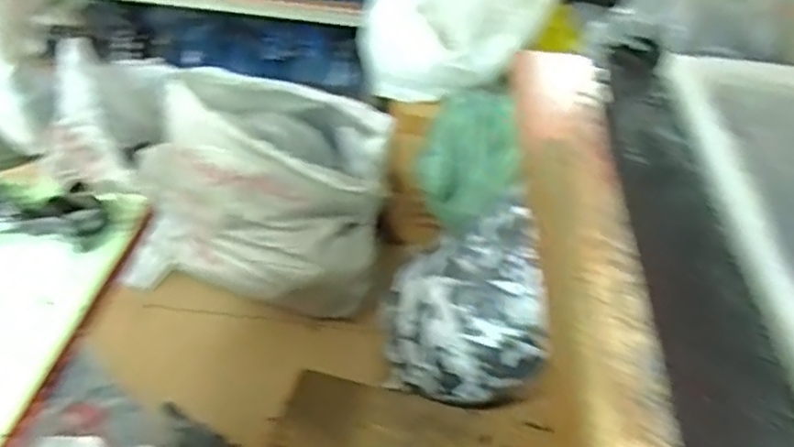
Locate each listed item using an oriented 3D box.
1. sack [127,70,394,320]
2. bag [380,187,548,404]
[{"bbox_3d":[-0.387,-0.101,1.936,0.725,0.581,0.475,2,46,-5],"label":"sack"},{"bbox_3d":[0.140,0.170,1.666,0.309,0.408,0.444,-4,47,-11],"label":"bag"}]

